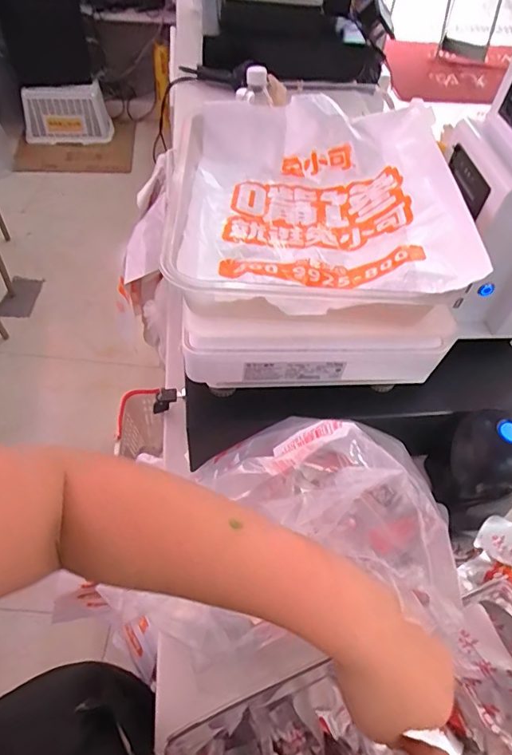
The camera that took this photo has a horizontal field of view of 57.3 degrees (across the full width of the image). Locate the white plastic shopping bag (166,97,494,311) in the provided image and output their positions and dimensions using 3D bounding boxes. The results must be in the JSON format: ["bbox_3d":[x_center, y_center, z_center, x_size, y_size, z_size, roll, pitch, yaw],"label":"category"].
[{"bbox_3d":[0.057,-0.188,0.493,0.275,0.067,0.331,5,50,-1],"label":"white plastic shopping bag"}]

